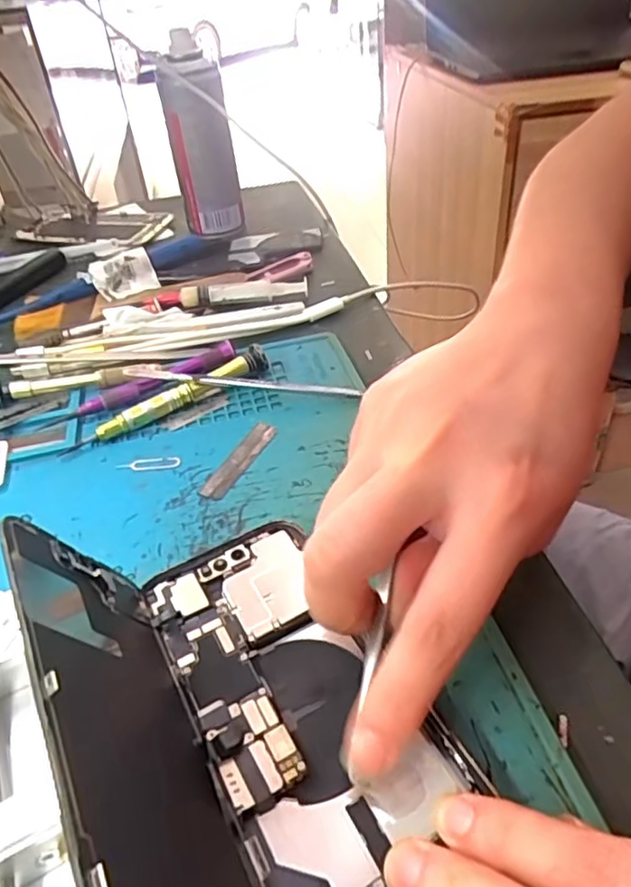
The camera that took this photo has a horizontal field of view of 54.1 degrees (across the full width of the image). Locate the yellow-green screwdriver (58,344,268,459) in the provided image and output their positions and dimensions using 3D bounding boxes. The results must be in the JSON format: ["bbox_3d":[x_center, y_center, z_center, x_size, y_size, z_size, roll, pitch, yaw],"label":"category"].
[{"bbox_3d":[-0.081,-0.025,0.341,0.121,0.016,0.009,-26,44,-24],"label":"yellow-green screwdriver"}]

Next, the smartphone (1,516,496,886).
[{"bbox_3d":[-0.024,0.072,0.179,0.103,0.066,0.141,-22,42,-20],"label":"smartphone"}]

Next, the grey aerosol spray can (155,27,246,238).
[{"bbox_3d":[-0.094,-0.255,0.523,0.055,0.142,0.061,-9,40,-6],"label":"grey aerosol spray can"}]

